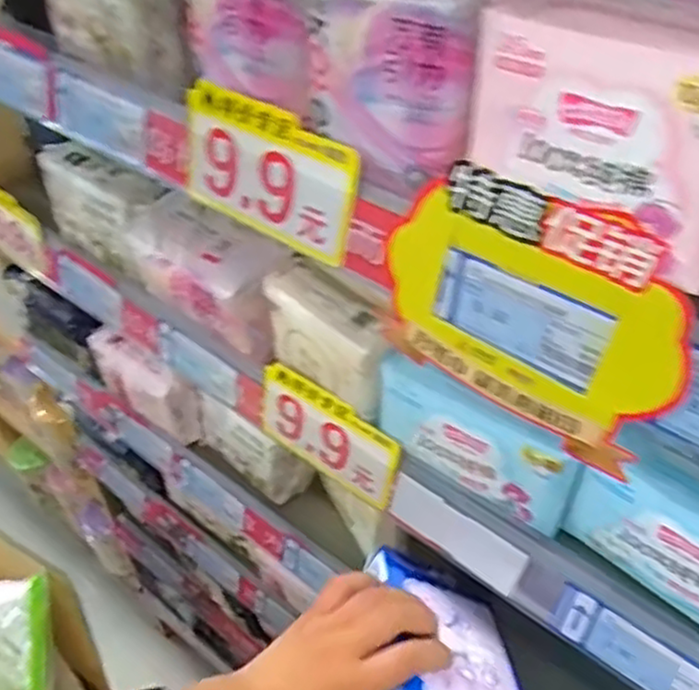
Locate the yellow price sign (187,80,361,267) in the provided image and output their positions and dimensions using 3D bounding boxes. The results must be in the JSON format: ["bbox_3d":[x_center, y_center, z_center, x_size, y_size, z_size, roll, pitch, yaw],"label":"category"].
[{"bbox_3d":[-0.045,-0.092,0.385,0.115,0.068,0.004,30,39,28],"label":"yellow price sign"}]

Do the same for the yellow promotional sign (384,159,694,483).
[{"bbox_3d":[0.075,-0.015,0.311,0.132,0.107,0.007,31,42,27],"label":"yellow promotional sign"}]

